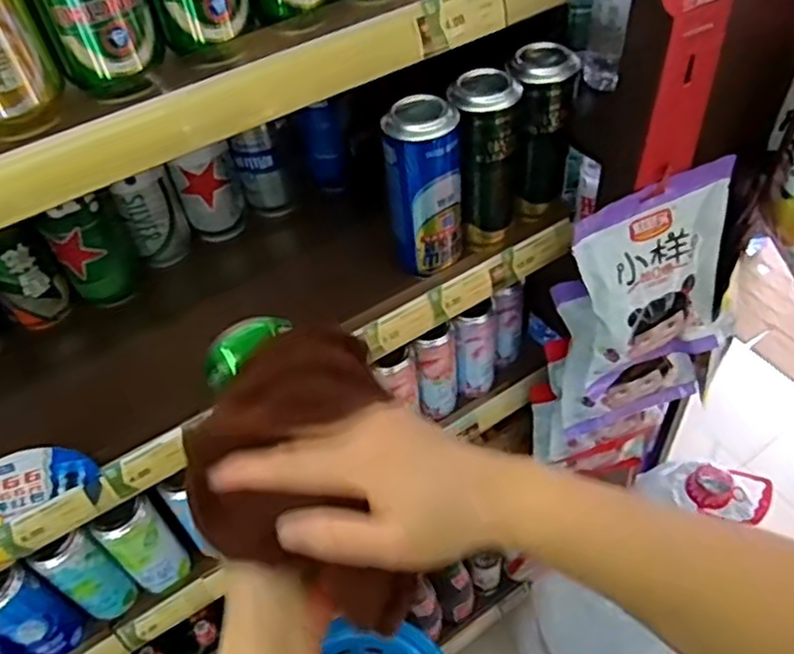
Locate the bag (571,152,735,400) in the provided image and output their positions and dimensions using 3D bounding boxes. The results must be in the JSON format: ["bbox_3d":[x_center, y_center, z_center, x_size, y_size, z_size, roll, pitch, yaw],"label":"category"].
[{"bbox_3d":[0.268,-0.045,0.707,0.163,0.237,0.035,-23,36,-11],"label":"bag"}]

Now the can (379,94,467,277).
[{"bbox_3d":[0.027,-0.120,0.608,0.066,0.155,0.059,2,50,6],"label":"can"}]

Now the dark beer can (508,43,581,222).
[{"bbox_3d":[0.138,-0.181,0.654,0.060,0.166,0.062,6,50,9],"label":"dark beer can"}]

